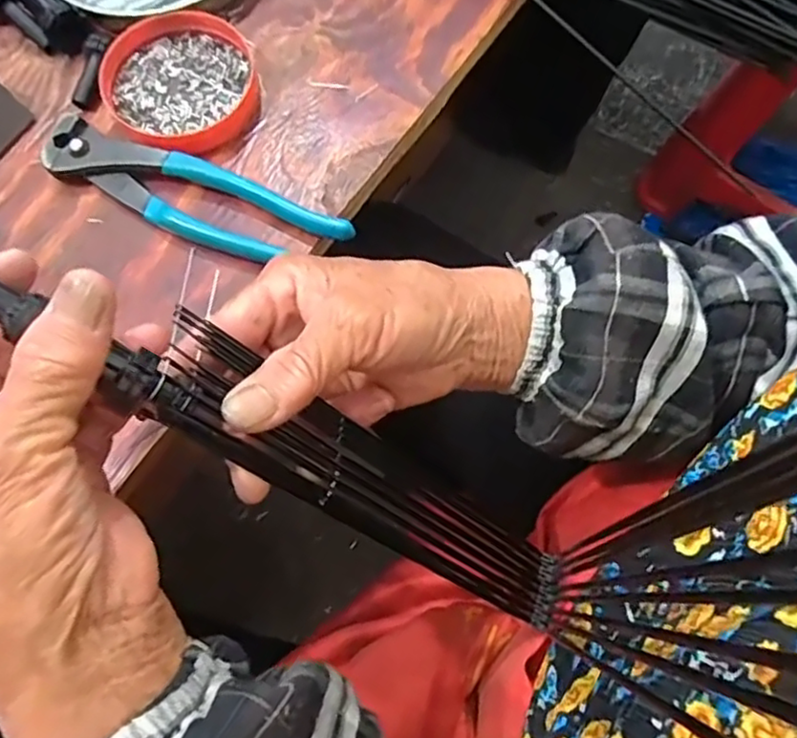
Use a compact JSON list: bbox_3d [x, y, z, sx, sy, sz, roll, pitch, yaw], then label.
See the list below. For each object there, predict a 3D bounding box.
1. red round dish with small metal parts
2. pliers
[{"bbox_3d":[-0.115,-0.153,0.350,0.080,0.018,0.079,0,72,0],"label":"red round dish with small metal parts"},{"bbox_3d":[-0.105,-0.088,0.332,0.162,0.015,0.038,24,74,8],"label":"pliers"}]

